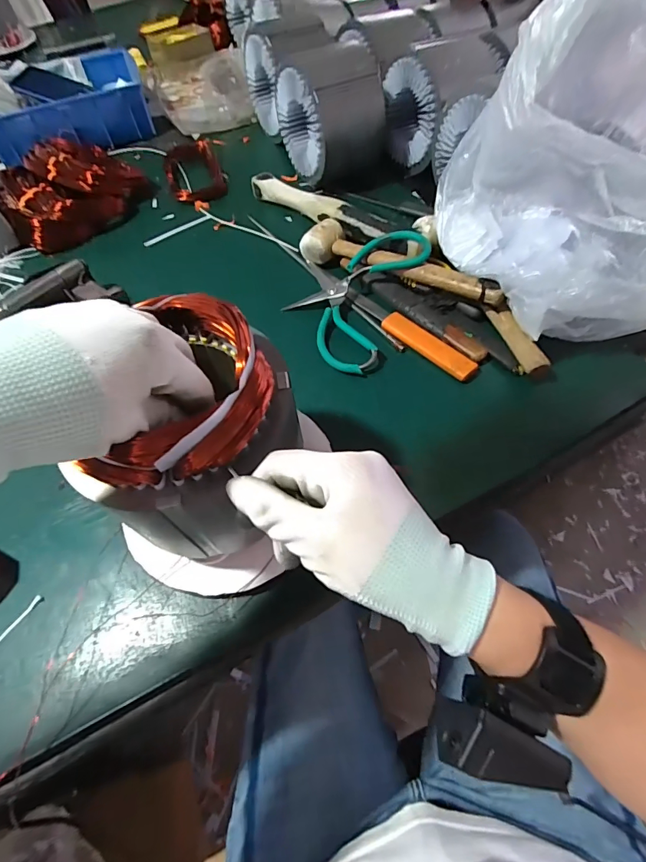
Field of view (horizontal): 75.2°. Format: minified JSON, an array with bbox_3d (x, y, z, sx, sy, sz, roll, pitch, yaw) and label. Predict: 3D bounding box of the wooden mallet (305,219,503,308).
[{"bbox_3d":[0.086,-0.195,0.499,0.256,0.044,0.056,35,67,22],"label":"wooden mallet"}]

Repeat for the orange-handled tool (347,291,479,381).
[{"bbox_3d":[0.094,-0.112,0.476,0.027,0.014,0.176,-40,64,-18],"label":"orange-handled tool"}]

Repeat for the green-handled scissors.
[{"bbox_3d":[0.037,-0.157,0.481,0.133,0.050,0.184,15,61,13],"label":"green-handled scissors"}]

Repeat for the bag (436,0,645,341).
[{"bbox_3d":[0.266,-0.221,0.367,0.309,0.221,0.189,16,61,13],"label":"bag"}]

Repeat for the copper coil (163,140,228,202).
[{"bbox_3d":[-0.221,-0.447,0.713,0.093,0.034,0.166,-19,59,-7],"label":"copper coil"}]

